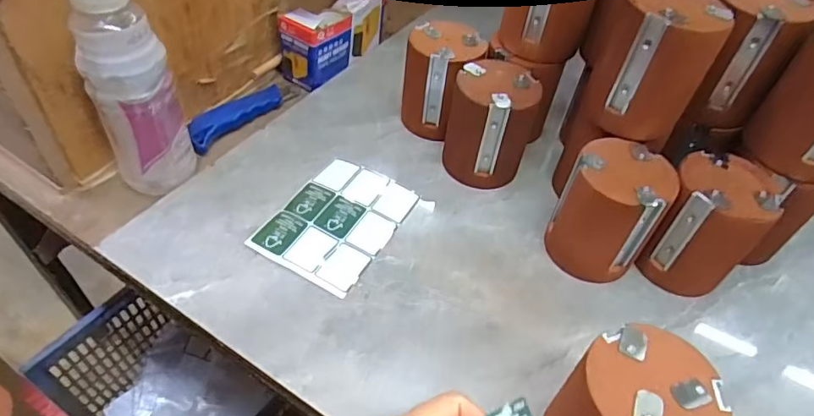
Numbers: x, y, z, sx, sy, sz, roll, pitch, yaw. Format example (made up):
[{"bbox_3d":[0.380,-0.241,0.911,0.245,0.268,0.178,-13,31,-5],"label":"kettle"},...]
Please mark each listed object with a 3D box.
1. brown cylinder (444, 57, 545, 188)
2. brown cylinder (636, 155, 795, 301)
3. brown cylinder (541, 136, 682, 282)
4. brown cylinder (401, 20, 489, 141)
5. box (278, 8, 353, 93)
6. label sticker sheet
[{"bbox_3d":[0.081,-0.080,0.517,0.079,0.105,0.076,15,47,9],"label":"brown cylinder"},{"bbox_3d":[0.250,0.016,0.446,0.073,0.103,0.070,33,52,23],"label":"brown cylinder"},{"bbox_3d":[0.170,0.006,0.448,0.076,0.104,0.071,3,47,-3],"label":"brown cylinder"},{"bbox_3d":[0.037,-0.129,0.557,0.074,0.104,0.071,3,47,-3],"label":"brown cylinder"},{"bbox_3d":[-0.106,-0.193,0.623,0.056,0.077,0.075,31,51,22],"label":"box"},{"bbox_3d":[-0.061,0.009,0.487,0.105,0.004,0.139,28,51,17],"label":"label sticker sheet"}]

